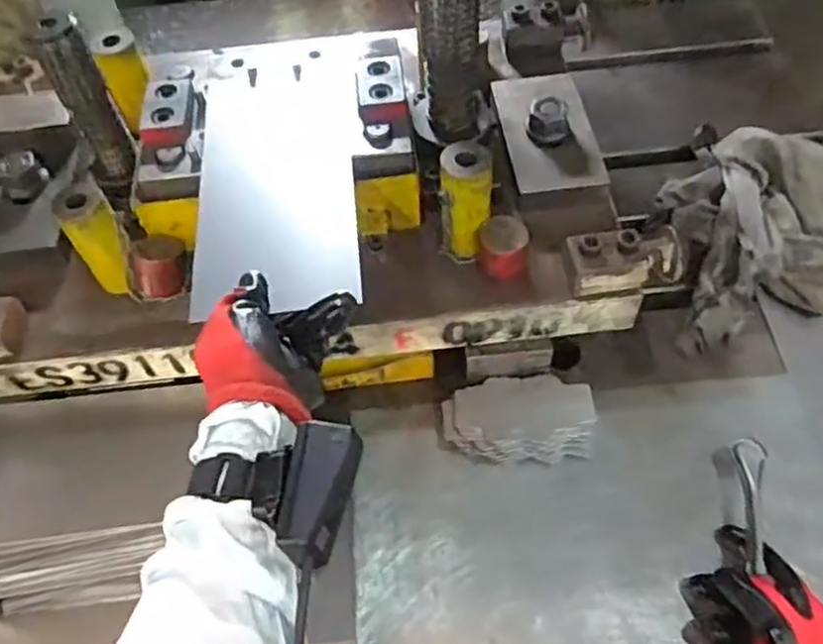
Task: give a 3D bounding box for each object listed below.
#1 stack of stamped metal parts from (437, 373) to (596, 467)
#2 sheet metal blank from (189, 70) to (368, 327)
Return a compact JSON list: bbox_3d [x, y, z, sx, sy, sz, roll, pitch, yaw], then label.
[{"bbox_3d":[0.095,0.090,0.647,0.129,0.043,0.070,-1,55,3],"label":"stack of stamped metal parts"},{"bbox_3d":[-0.103,-0.112,0.570,0.126,0.005,0.242,-7,58,1],"label":"sheet metal blank"}]

